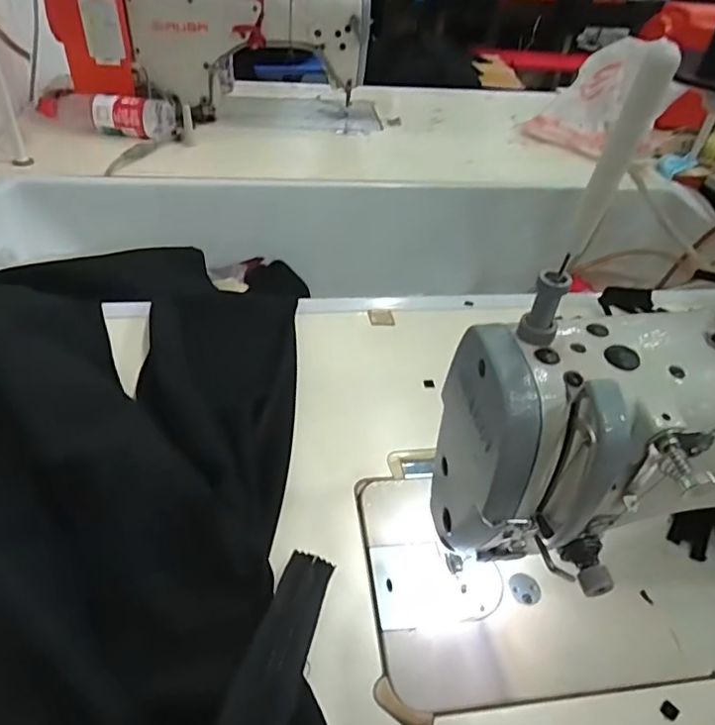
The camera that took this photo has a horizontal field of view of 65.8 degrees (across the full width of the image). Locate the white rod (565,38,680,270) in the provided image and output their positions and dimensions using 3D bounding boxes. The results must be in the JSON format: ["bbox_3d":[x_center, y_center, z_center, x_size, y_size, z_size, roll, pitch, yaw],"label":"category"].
[{"bbox_3d":[0.095,-0.072,0.204,0.012,0.081,0.014,19,44,14],"label":"white rod"}]

